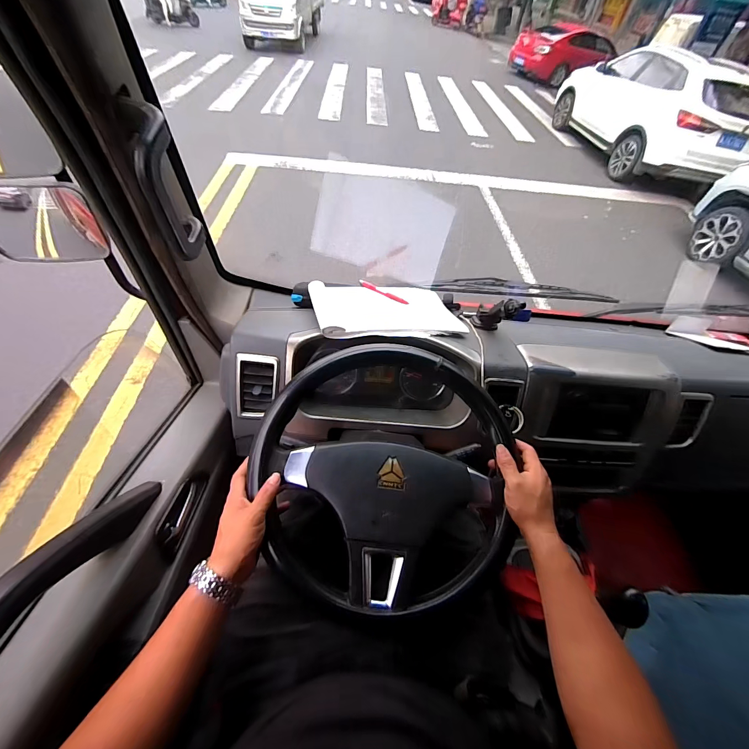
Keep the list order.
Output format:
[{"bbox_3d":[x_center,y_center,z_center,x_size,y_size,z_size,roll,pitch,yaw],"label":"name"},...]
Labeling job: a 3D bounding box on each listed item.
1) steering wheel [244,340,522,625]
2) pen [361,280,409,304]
[{"bbox_3d":[0.014,0.146,0.552,0.392,0.100,0.392,2,70,-6],"label":"steering wheel"},{"bbox_3d":[0.021,-0.194,0.805,0.127,0.013,0.016,25,49,17],"label":"pen"}]

